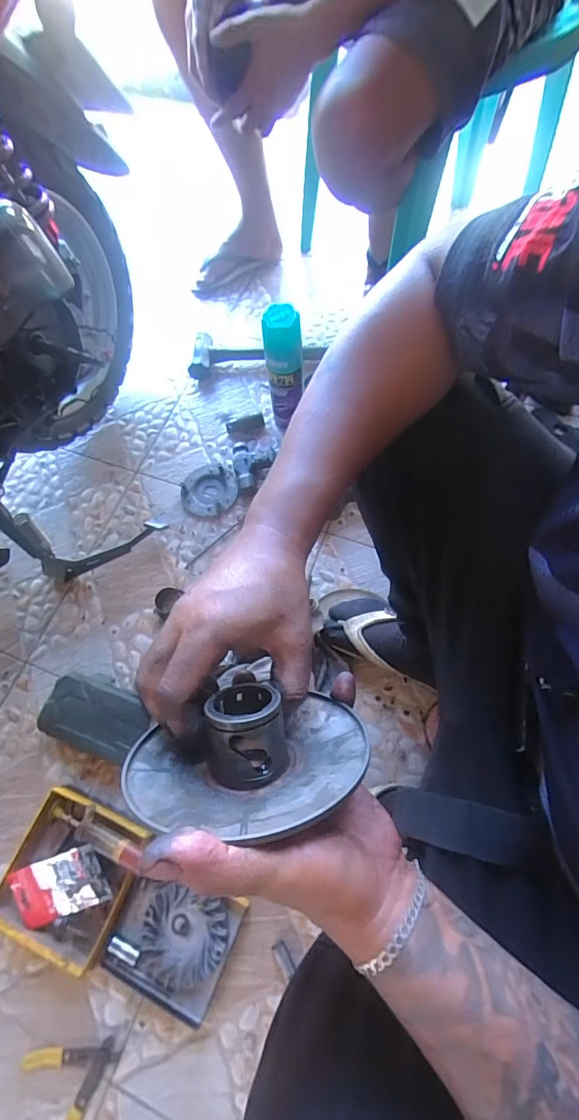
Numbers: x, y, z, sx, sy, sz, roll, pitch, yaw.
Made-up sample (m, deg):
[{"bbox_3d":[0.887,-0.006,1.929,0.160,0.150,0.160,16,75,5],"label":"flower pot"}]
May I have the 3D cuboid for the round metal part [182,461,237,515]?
[{"bbox_3d":[-0.156,-0.143,0.899,0.108,0.022,0.119,-4,68,1],"label":"round metal part"}]

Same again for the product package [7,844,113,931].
[{"bbox_3d":[-0.321,0.452,0.631,0.132,0.007,0.087,-19,96,1],"label":"product package"}]

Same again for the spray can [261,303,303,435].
[{"bbox_3d":[-0.006,-0.338,0.853,0.065,0.266,0.058,2,69,5],"label":"spray can"}]

